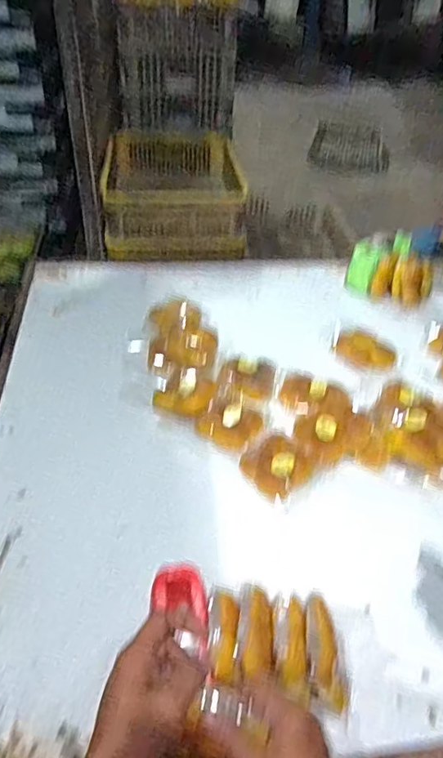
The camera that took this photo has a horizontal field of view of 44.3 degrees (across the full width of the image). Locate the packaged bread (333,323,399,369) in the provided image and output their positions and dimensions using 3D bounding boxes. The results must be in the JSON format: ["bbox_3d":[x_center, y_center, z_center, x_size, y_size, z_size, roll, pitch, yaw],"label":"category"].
[{"bbox_3d":[0.302,-0.066,1.160,0.143,0.035,0.093,19,42,18],"label":"packaged bread"}]

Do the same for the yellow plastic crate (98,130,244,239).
[{"bbox_3d":[-0.141,-0.614,1.743,0.429,0.174,0.650,-2,40,-6],"label":"yellow plastic crate"}]

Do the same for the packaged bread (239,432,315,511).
[{"bbox_3d":[0.091,0.140,0.907,0.119,0.037,0.116,28,46,26],"label":"packaged bread"}]

